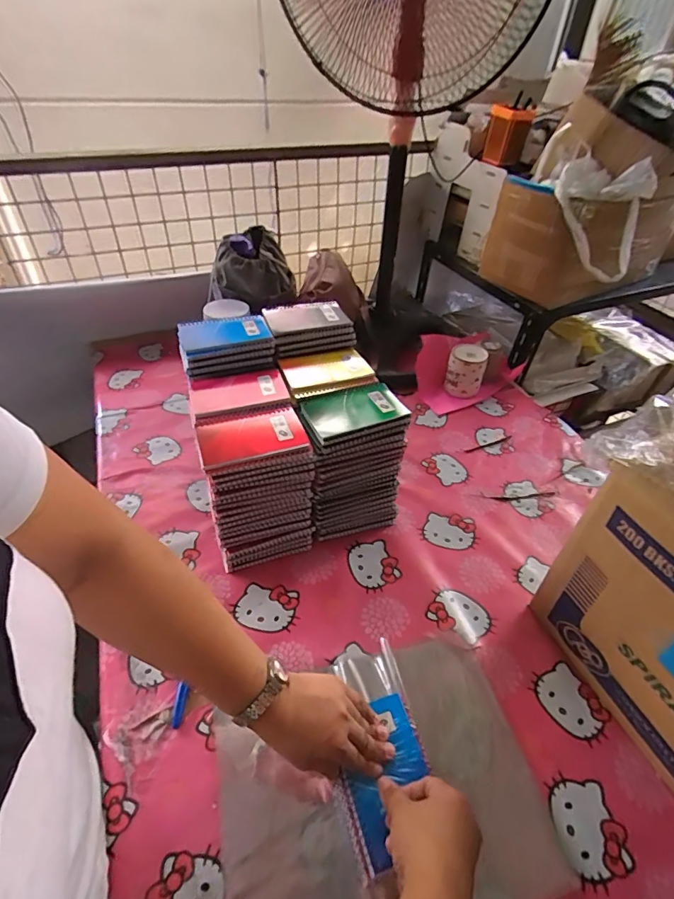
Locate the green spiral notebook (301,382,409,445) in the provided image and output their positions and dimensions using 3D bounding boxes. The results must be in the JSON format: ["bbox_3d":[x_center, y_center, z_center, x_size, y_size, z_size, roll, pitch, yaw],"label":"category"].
[{"bbox_3d":[0.022,-0.057,0.635,0.137,0.013,0.101,-16,45,-20],"label":"green spiral notebook"}]

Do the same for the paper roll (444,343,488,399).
[{"bbox_3d":[0.292,-0.181,1.027,0.083,0.096,0.076,13,43,11],"label":"paper roll"}]

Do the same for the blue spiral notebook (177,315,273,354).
[{"bbox_3d":[-0.178,-0.189,0.708,0.133,0.014,0.091,-12,44,-16],"label":"blue spiral notebook"}]

